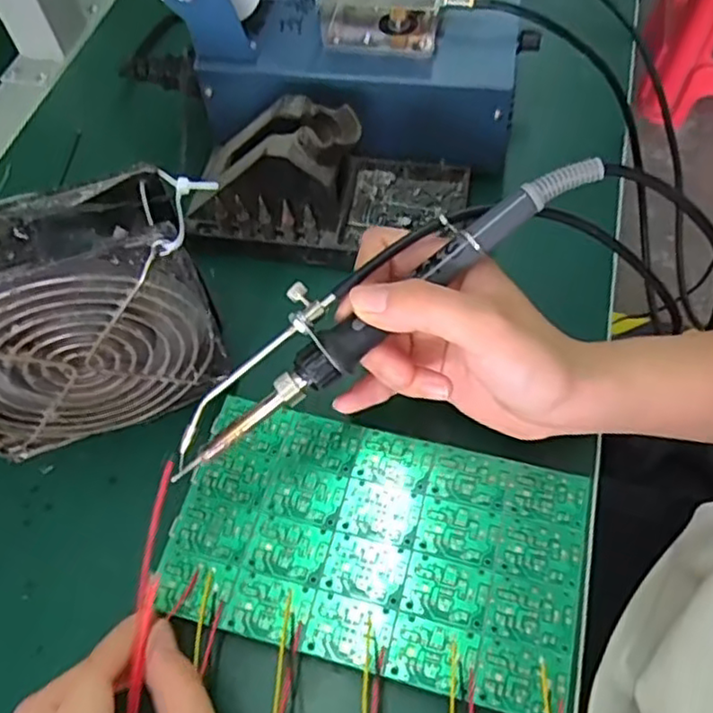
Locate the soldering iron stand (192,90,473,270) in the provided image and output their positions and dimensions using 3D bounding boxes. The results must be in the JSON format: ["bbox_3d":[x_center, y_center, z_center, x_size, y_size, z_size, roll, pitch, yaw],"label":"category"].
[{"bbox_3d":[-0.016,-0.101,0.377,0.152,0.068,0.073,6,60,6],"label":"soldering iron stand"}]

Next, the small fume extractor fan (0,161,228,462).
[{"bbox_3d":[-0.123,-0.013,0.301,0.124,0.117,0.046,-21,61,-9],"label":"small fume extractor fan"}]

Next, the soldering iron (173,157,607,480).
[{"bbox_3d":[0.006,-0.024,0.278,0.208,0.016,0.035,-35,63,2],"label":"soldering iron"}]

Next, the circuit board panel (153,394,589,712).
[{"bbox_3d":[0.007,0.080,0.295,0.171,0.004,0.101,12,61,11],"label":"circuit board panel"}]

